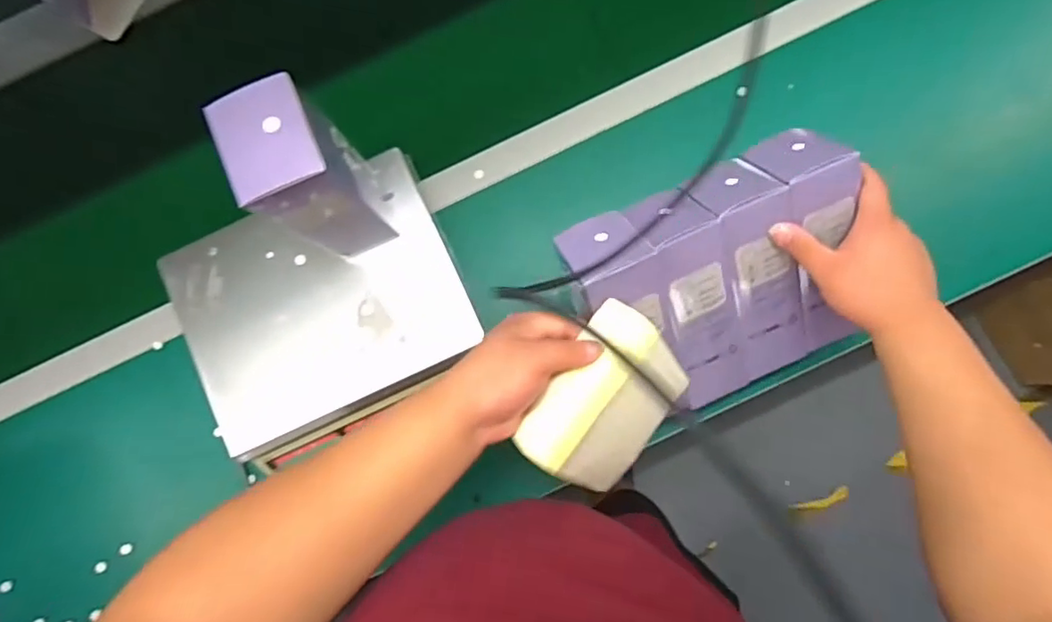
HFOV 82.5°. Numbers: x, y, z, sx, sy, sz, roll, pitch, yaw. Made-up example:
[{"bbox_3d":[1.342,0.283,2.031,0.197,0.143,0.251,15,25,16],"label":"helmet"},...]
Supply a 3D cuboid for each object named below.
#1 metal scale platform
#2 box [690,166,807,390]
[{"bbox_3d":[-0.205,-0.005,0.602,0.281,0.026,0.224,-25,82,1],"label":"metal scale platform"},{"bbox_3d":[0.212,-0.029,0.553,0.064,0.068,0.199,-24,116,2],"label":"box"}]

